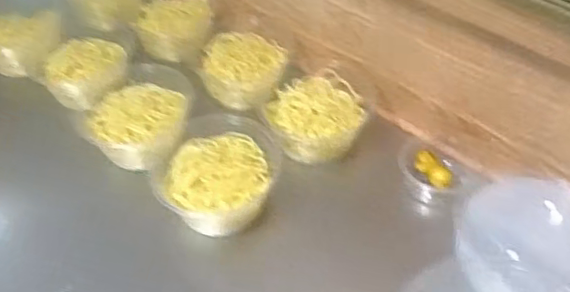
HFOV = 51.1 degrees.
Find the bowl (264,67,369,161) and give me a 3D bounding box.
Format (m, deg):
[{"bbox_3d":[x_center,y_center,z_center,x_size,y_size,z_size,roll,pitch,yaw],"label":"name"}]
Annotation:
[{"bbox_3d":[0.051,-0.046,0.858,0.132,0.057,0.145,-1,45,1],"label":"bowl"}]

